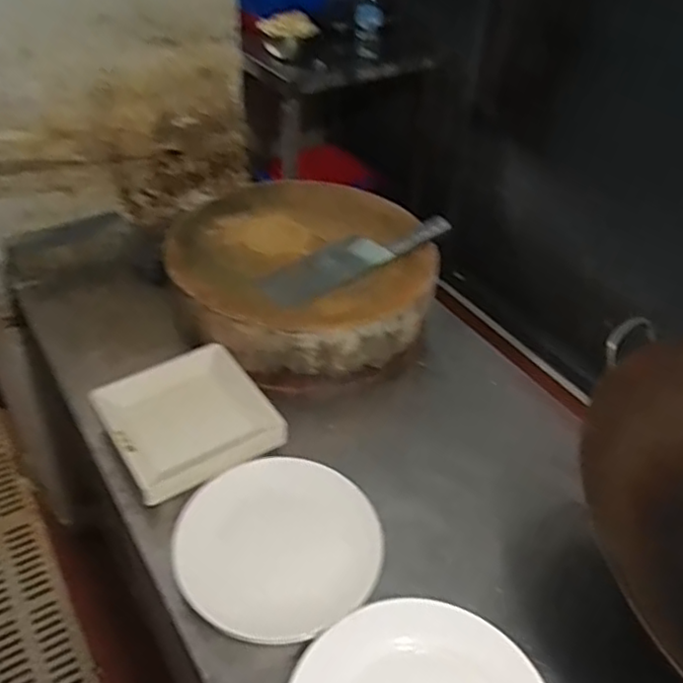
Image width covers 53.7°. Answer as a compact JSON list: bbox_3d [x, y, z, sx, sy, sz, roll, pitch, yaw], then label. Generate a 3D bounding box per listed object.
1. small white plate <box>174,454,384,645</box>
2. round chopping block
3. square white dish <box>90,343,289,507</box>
[{"bbox_3d":[-0.069,0.223,0.746,0.217,0.013,0.200,1,53,-1],"label":"small white plate"},{"bbox_3d":[-0.063,-0.097,1.089,0.397,0.132,0.397,2,41,-2],"label":"round chopping block"},{"bbox_3d":[-0.200,0.093,0.878,0.191,0.032,0.211,-23,47,-27],"label":"square white dish"}]

